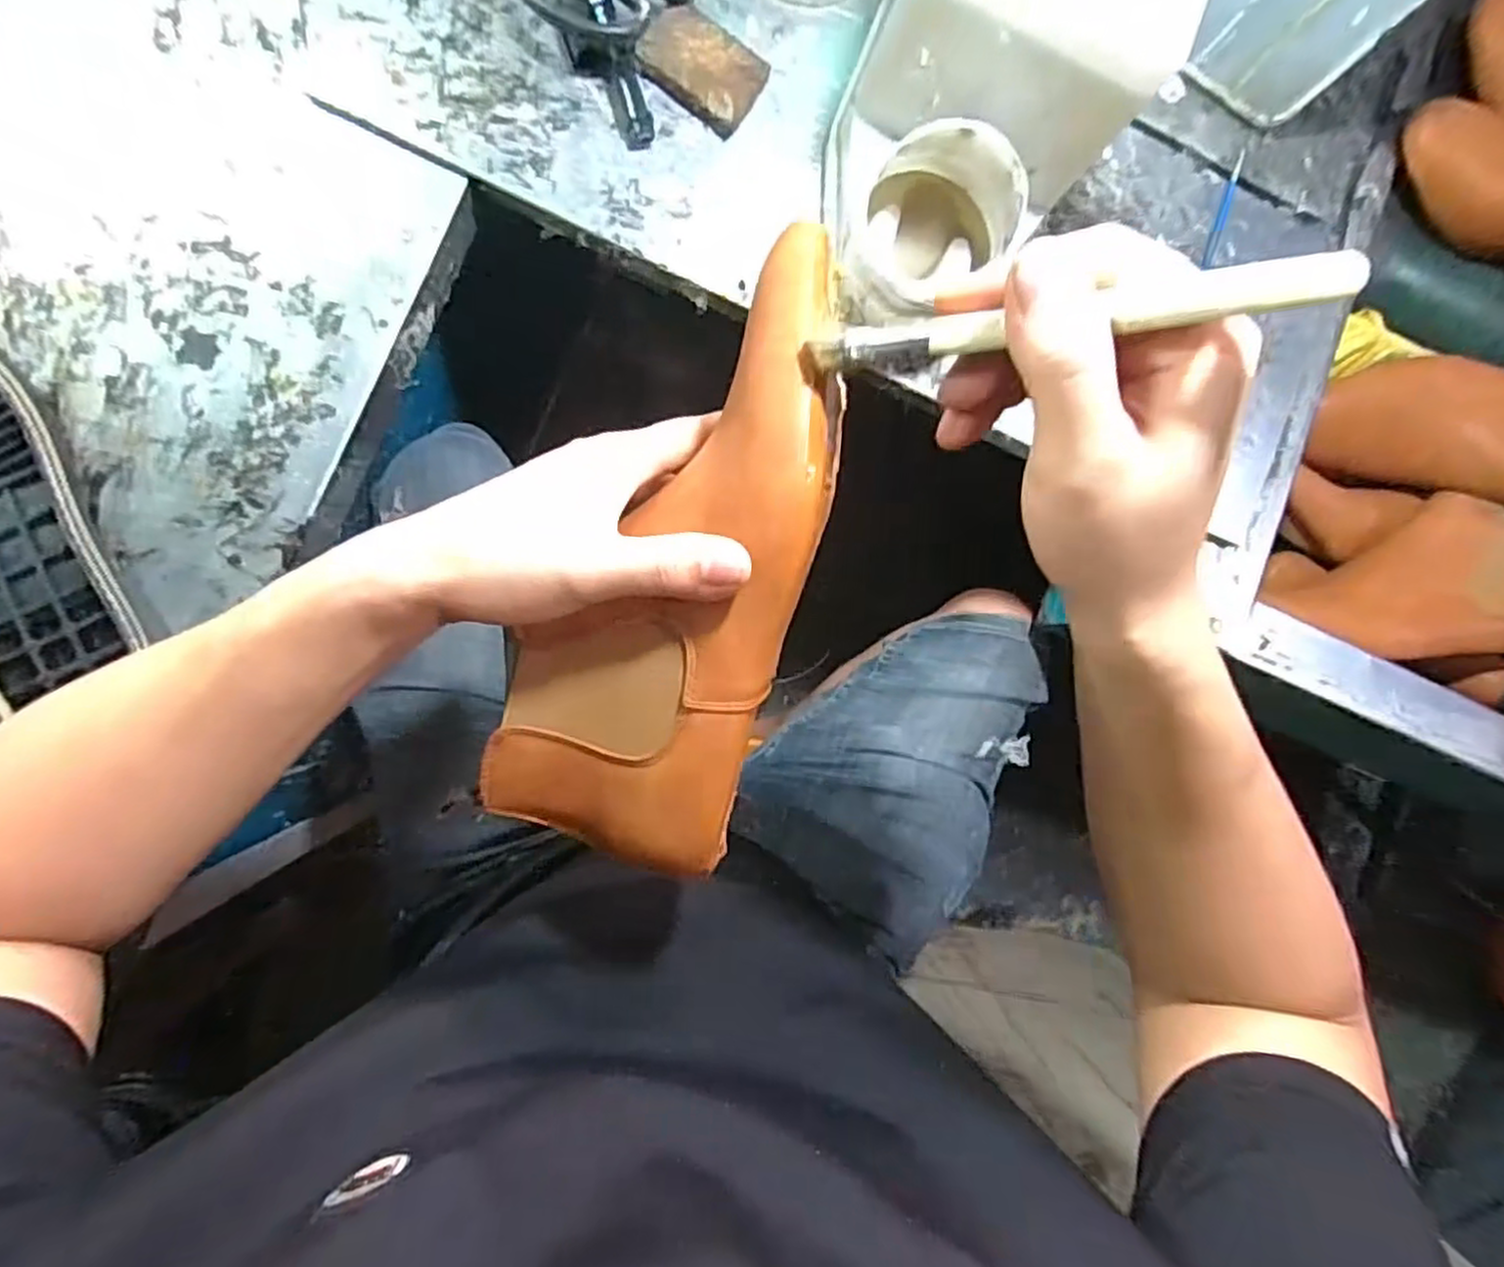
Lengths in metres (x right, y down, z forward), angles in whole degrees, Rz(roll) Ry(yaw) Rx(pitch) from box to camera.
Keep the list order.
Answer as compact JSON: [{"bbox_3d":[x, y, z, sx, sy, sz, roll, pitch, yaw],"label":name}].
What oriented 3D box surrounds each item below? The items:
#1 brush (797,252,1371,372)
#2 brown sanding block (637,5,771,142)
[{"bbox_3d":[0.086,-0.093,0.223,0.153,0.009,0.017,1,88,28],"label":"brush"},{"bbox_3d":[-0.030,-0.338,0.443,0.069,0.015,0.049,33,83,-8],"label":"brown sanding block"}]

